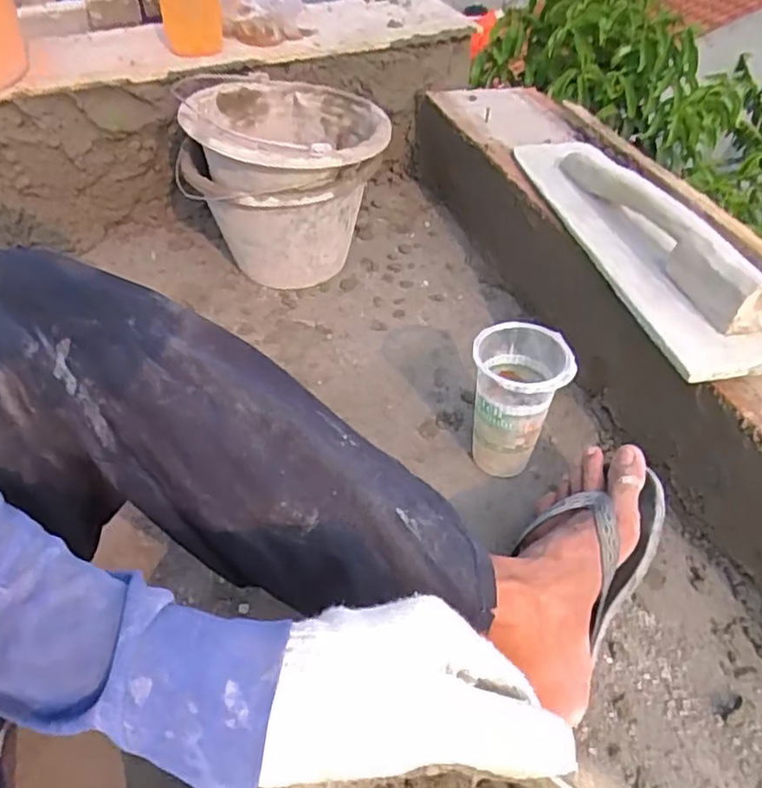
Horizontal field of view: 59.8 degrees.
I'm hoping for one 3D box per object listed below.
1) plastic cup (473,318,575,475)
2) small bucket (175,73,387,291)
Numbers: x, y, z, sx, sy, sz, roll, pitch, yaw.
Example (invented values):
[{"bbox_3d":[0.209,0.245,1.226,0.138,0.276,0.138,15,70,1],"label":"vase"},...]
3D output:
[{"bbox_3d":[0.137,0.013,0.686,0.089,0.153,0.081,0,45,0],"label":"plastic cup"},{"bbox_3d":[-0.125,-0.271,0.889,0.253,0.235,0.231,0,46,0],"label":"small bucket"}]

